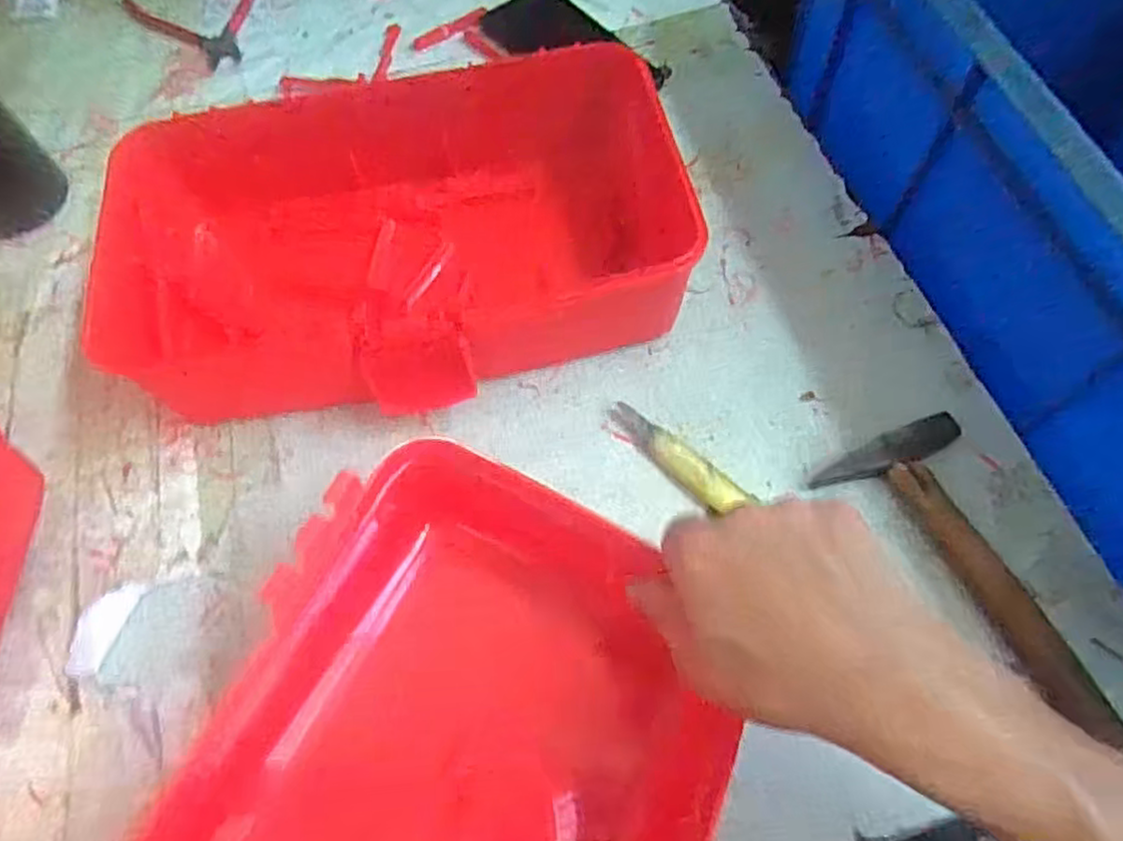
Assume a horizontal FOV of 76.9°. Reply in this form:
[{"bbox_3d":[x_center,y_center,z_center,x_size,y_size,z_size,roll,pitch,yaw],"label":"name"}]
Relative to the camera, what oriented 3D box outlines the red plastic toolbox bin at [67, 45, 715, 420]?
[{"bbox_3d":[-0.105,-0.140,0.473,0.349,0.083,0.232,-9,63,-2],"label":"red plastic toolbox bin"}]

